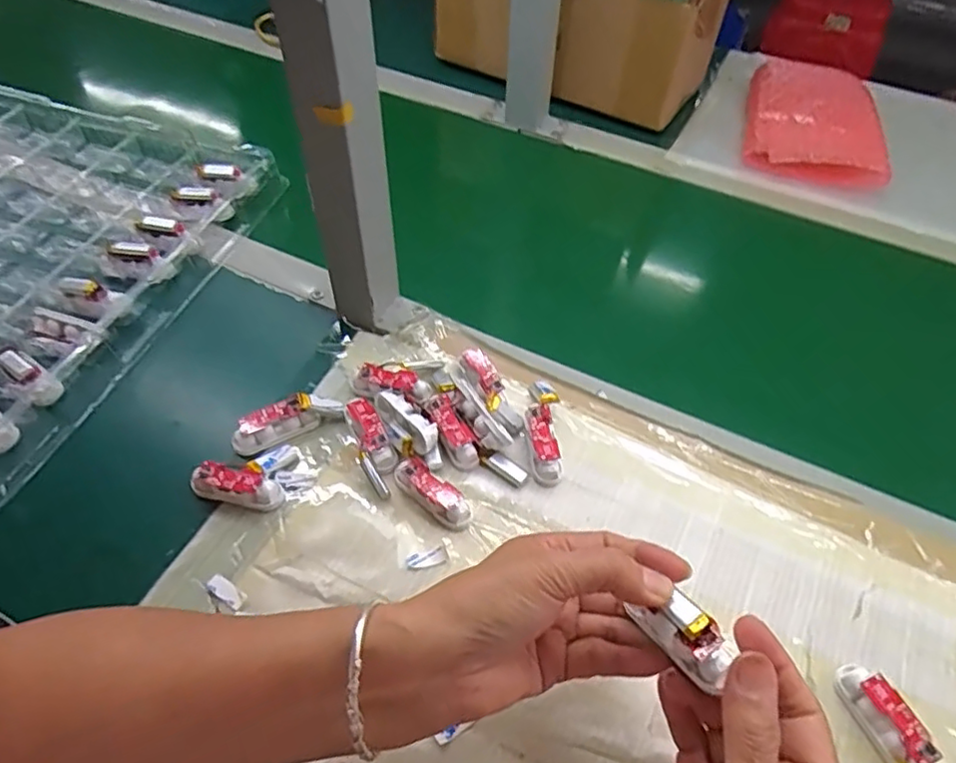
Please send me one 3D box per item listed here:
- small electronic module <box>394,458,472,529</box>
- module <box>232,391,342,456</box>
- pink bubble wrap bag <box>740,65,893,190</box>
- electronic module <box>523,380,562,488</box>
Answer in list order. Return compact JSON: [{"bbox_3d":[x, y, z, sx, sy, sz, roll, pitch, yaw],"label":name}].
[{"bbox_3d":[-0.031,0.074,0.418,0.061,0.018,0.021,33,58,22],"label":"small electronic module"},{"bbox_3d":[-0.137,0.028,0.447,0.076,0.024,0.019,-20,55,-17],"label":"module"},{"bbox_3d":[0.376,-0.300,0.711,0.140,0.049,0.210,11,52,7],"label":"pink bubble wrap bag"},{"bbox_3d":[0.046,0.034,0.450,0.024,0.023,0.080,1,52,-1],"label":"electronic module"}]

